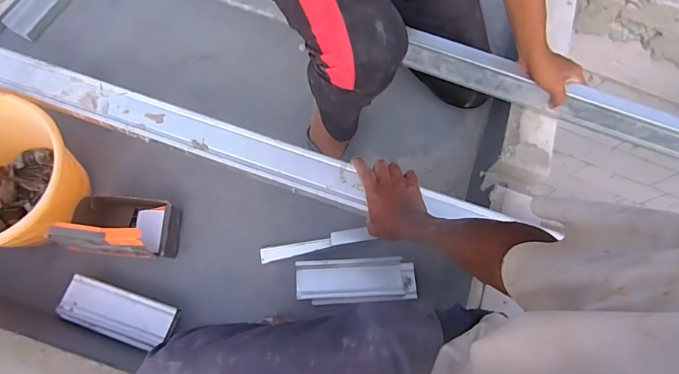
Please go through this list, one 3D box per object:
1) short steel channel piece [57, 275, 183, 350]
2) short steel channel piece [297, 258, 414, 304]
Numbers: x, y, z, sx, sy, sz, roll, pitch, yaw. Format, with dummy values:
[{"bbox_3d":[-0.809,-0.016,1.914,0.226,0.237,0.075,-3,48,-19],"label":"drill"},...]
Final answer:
[{"bbox_3d":[-0.420,0.244,0.804,0.212,0.038,0.092,18,74,4],"label":"short steel channel piece"},{"bbox_3d":[0.034,0.189,0.851,0.239,0.026,0.082,-2,73,-2],"label":"short steel channel piece"}]

